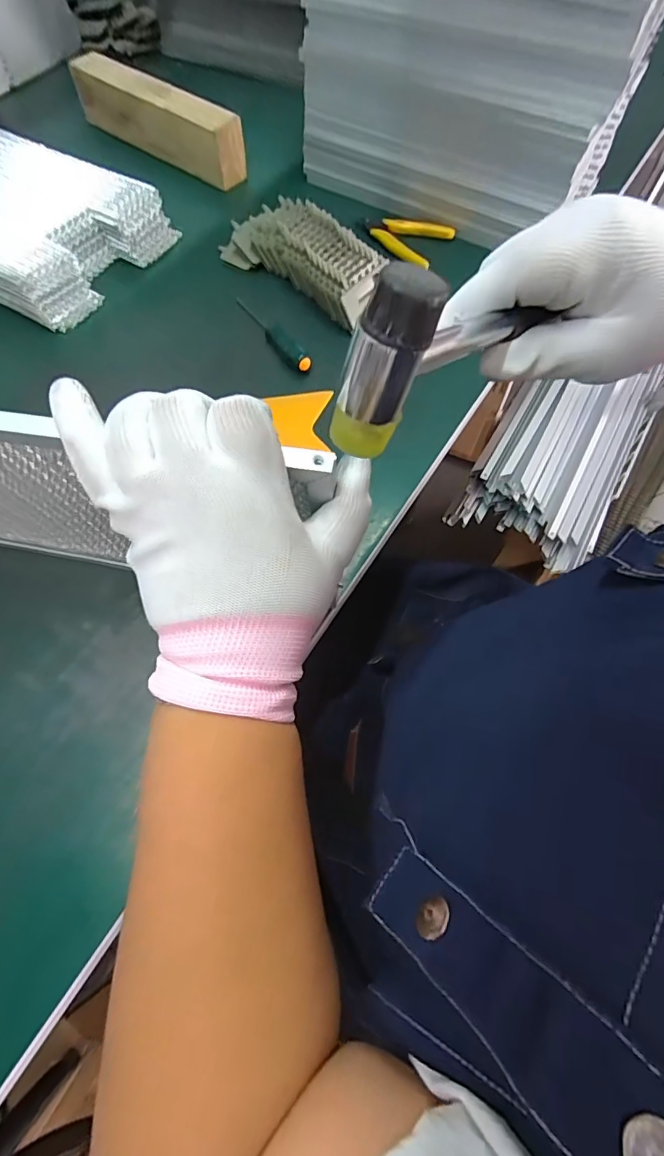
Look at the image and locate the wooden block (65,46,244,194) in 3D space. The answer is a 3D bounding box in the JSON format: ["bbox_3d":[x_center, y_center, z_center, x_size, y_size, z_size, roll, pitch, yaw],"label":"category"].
[{"bbox_3d":[-0.232,-0.620,0.650,0.284,0.066,0.051,35,69,15],"label":"wooden block"}]

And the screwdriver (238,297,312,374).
[{"bbox_3d":[-0.068,-0.264,0.513,0.019,0.016,0.138,-32,69,-14],"label":"screwdriver"}]

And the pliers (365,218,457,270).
[{"bbox_3d":[0.086,-0.429,0.602,0.112,0.015,0.078,31,68,13],"label":"pliers"}]

